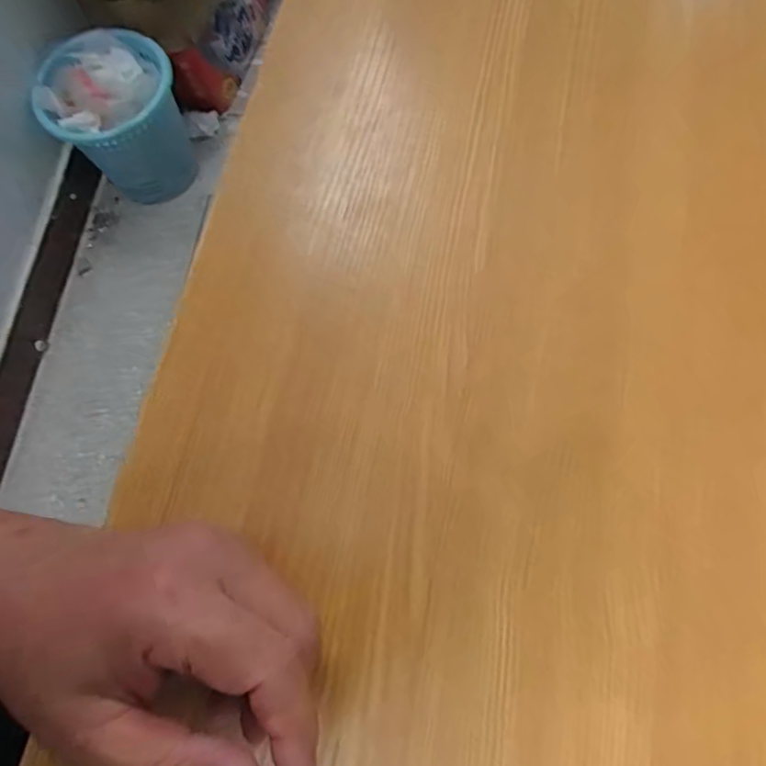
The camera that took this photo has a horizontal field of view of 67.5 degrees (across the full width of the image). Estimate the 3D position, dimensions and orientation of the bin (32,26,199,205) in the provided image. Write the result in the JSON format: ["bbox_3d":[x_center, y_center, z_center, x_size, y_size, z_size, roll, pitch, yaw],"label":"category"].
[{"bbox_3d":[-0.520,-0.524,1.163,0.242,0.263,0.254,0,73,1],"label":"bin"}]

